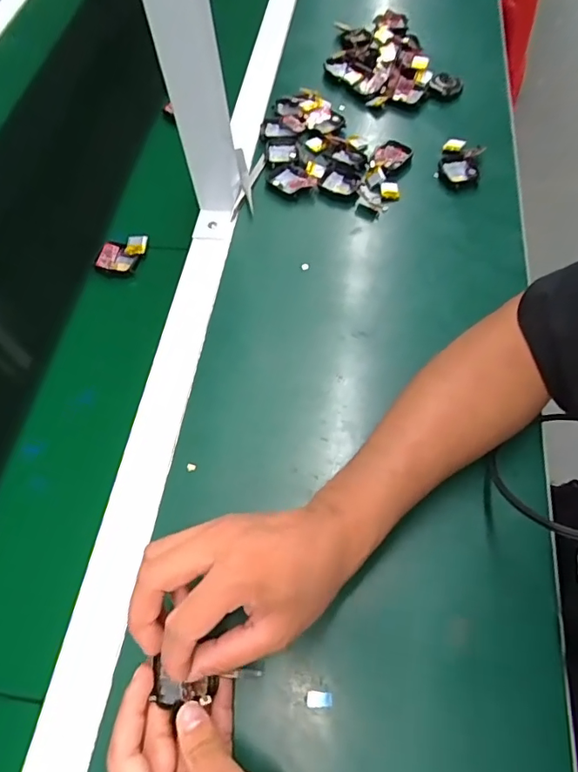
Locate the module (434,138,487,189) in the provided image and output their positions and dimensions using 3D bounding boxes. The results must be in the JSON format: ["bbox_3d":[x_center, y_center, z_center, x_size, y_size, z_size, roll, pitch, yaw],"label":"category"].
[{"bbox_3d":[0.191,-0.249,0.570,0.045,0.017,0.072,16,64,12],"label":"module"}]

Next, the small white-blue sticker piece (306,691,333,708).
[{"bbox_3d":[0.020,0.206,0.336,0.017,0.004,0.009,-1,58,2],"label":"small white-blue sticker piece"}]

